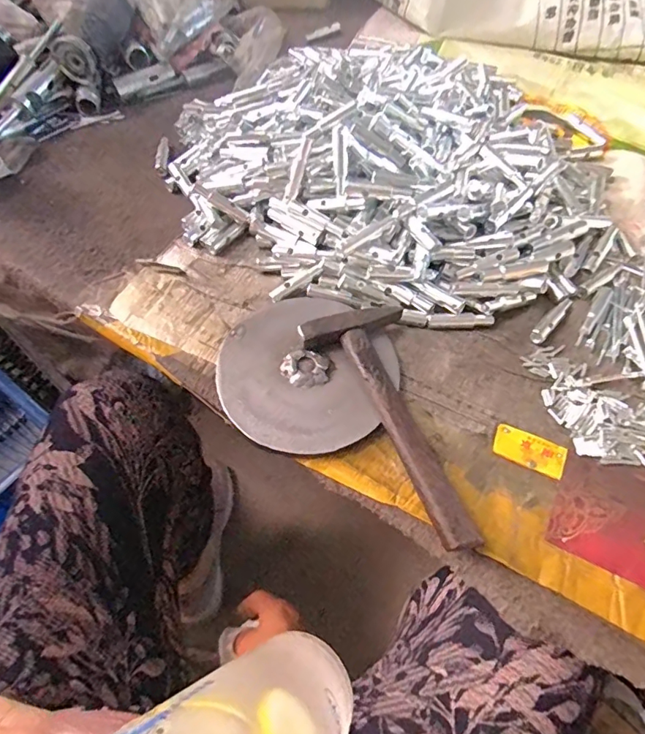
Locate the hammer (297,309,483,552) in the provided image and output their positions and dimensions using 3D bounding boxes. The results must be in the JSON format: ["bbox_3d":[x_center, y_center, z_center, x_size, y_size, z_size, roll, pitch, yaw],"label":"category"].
[{"bbox_3d":[0.047,0.036,0.310,0.071,0.026,0.170,-17,61,-10],"label":"hammer"}]

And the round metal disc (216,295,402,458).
[{"bbox_3d":[-0.012,0.001,0.335,0.123,0.021,0.123,0,60,0],"label":"round metal disc"}]

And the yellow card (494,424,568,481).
[{"bbox_3d":[0.138,0.055,0.312,0.045,0.004,0.024,22,62,12],"label":"yellow card"}]

